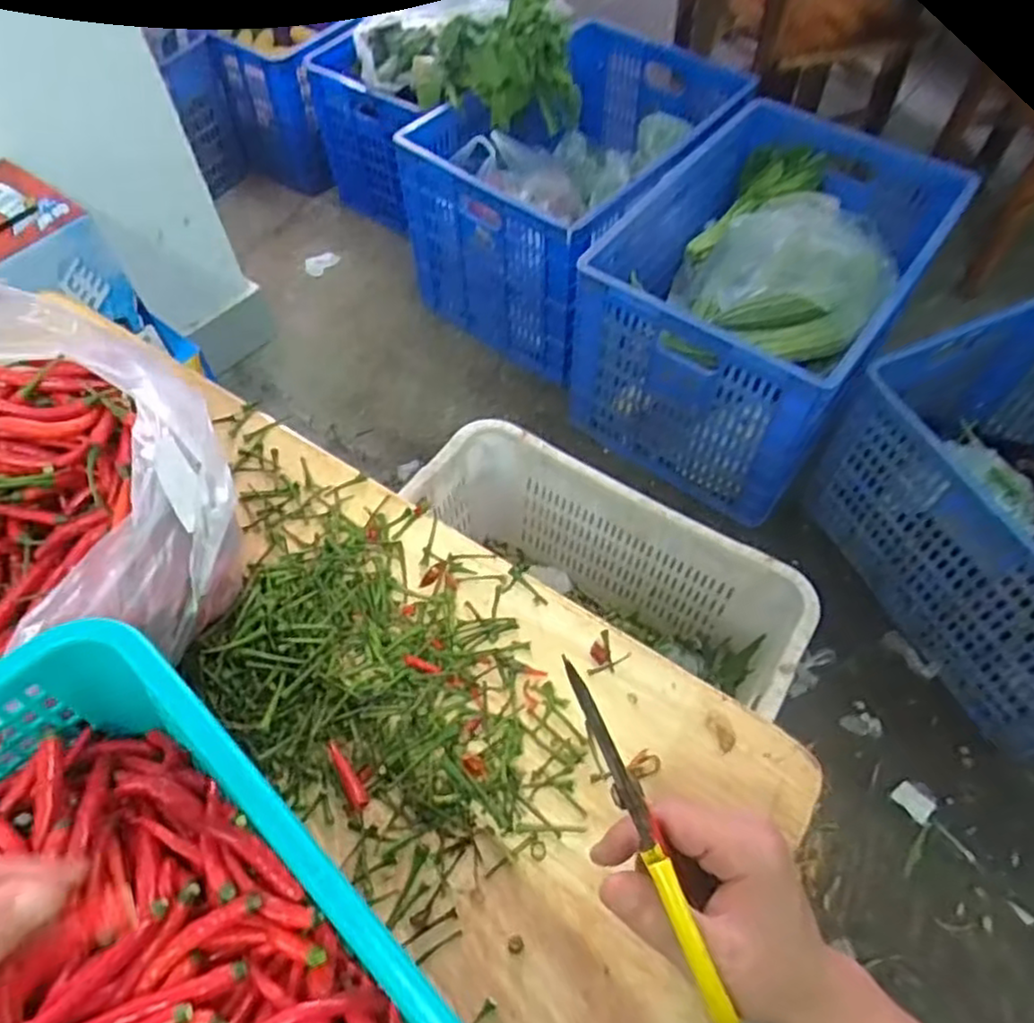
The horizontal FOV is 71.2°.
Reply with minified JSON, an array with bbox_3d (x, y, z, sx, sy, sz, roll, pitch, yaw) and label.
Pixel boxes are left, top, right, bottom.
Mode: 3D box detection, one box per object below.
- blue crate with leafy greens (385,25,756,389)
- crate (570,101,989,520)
[{"bbox_3d":[0.136,-0.704,1.657,0.491,0.403,0.749,31,63,19],"label":"blue crate with leafy greens"},{"bbox_3d":[0.514,-0.452,1.490,0.485,0.389,0.773,32,63,19],"label":"crate"}]

